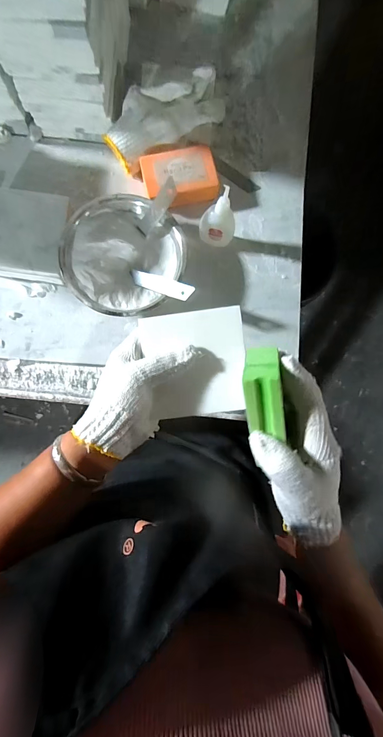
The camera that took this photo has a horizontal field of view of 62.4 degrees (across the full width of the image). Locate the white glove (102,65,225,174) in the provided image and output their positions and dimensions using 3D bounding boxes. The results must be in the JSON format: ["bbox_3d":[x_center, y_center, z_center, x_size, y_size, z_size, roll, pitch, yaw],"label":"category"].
[{"bbox_3d":[-0.029,-0.337,0.413,0.182,0.052,0.070,-33,90,-7],"label":"white glove"}]

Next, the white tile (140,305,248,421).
[{"bbox_3d":[0.004,-0.005,0.307,0.097,0.005,0.099,-8,87,2],"label":"white tile"}]

